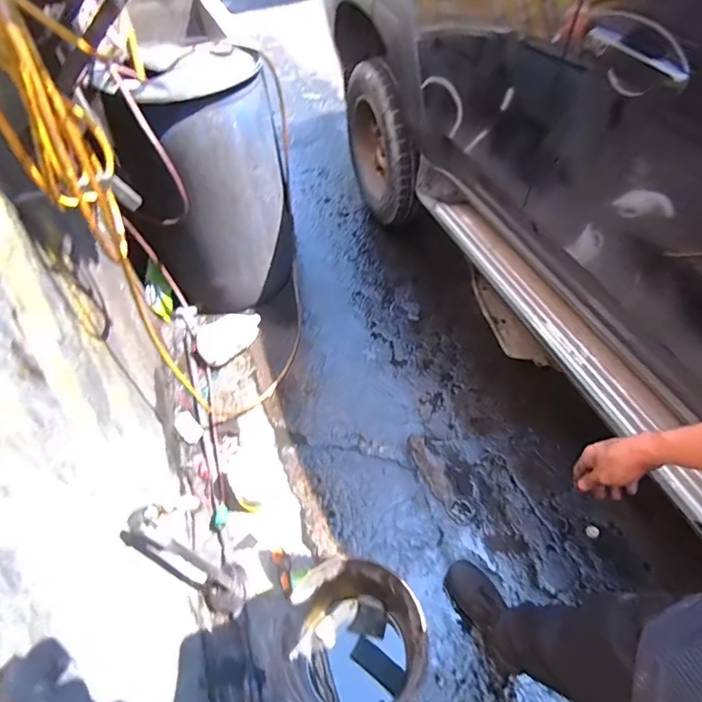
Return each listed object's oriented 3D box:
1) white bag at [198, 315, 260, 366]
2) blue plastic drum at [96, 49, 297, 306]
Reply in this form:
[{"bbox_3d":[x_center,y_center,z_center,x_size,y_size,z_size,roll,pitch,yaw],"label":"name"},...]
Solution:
[{"bbox_3d":[-0.475,-0.053,1.760,0.246,0.078,0.192,-14,53,-11],"label":"white bag"},{"bbox_3d":[-0.544,-0.595,1.703,0.546,0.847,0.485,-2,52,-2],"label":"blue plastic drum"}]

